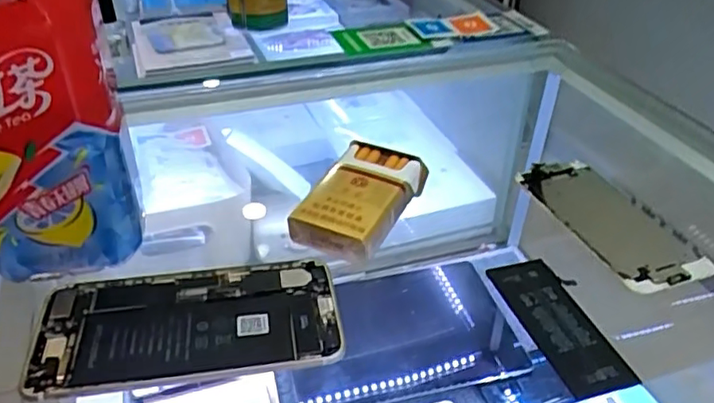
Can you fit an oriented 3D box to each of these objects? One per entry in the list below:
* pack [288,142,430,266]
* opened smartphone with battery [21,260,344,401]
[{"bbox_3d":[0.003,-0.004,0.407,0.058,0.027,0.097,15,38,20],"label":"pack"},{"bbox_3d":[-0.089,0.064,0.326,0.155,0.008,0.077,-6,36,-8],"label":"opened smartphone with battery"}]

